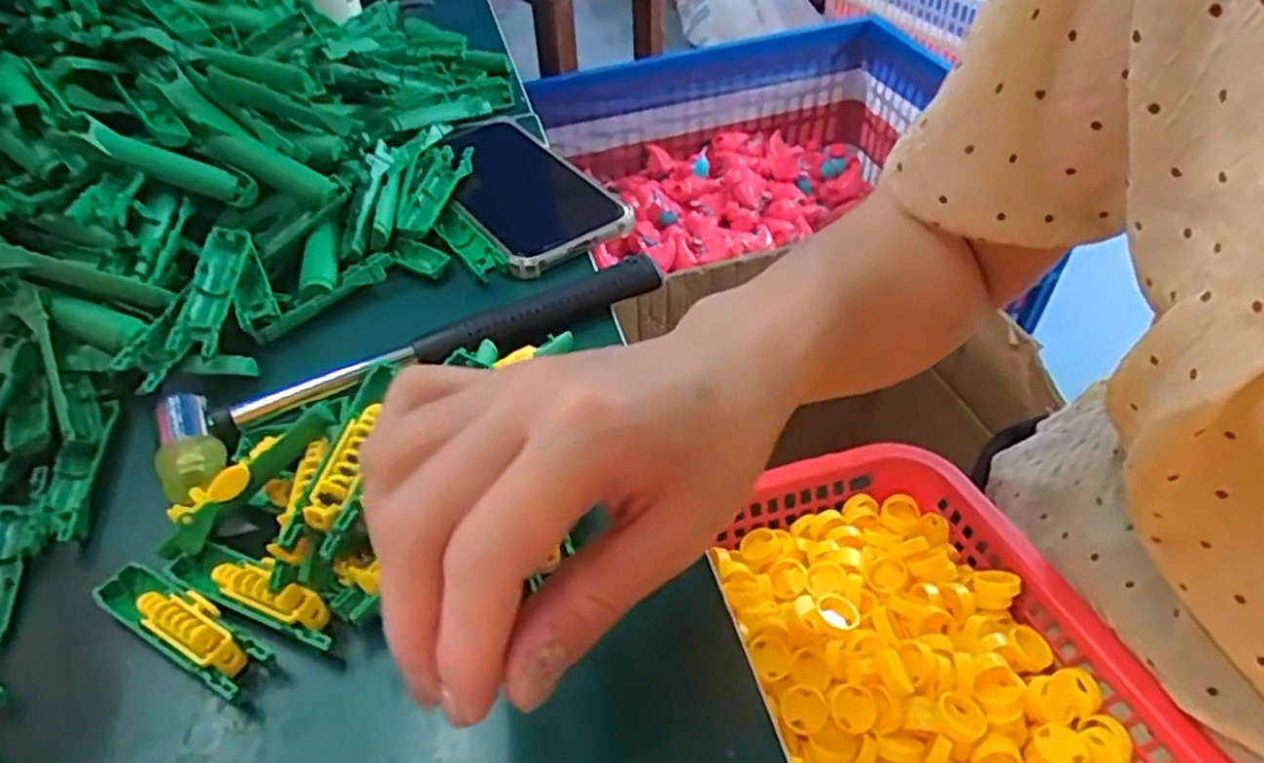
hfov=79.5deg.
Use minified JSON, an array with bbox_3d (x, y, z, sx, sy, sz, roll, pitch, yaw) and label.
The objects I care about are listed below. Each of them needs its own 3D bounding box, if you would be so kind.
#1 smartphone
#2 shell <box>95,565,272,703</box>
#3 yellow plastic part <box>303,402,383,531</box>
[{"bbox_3d":[-0.070,-0.121,0.461,0.074,0.012,0.157,-24,49,-19],"label":"smartphone"},{"bbox_3d":[-0.159,0.087,0.270,0.076,0.018,0.019,21,50,22],"label":"shell"},{"bbox_3d":[-0.103,0.030,0.270,0.010,0.007,0.046,7,58,10],"label":"yellow plastic part"}]

